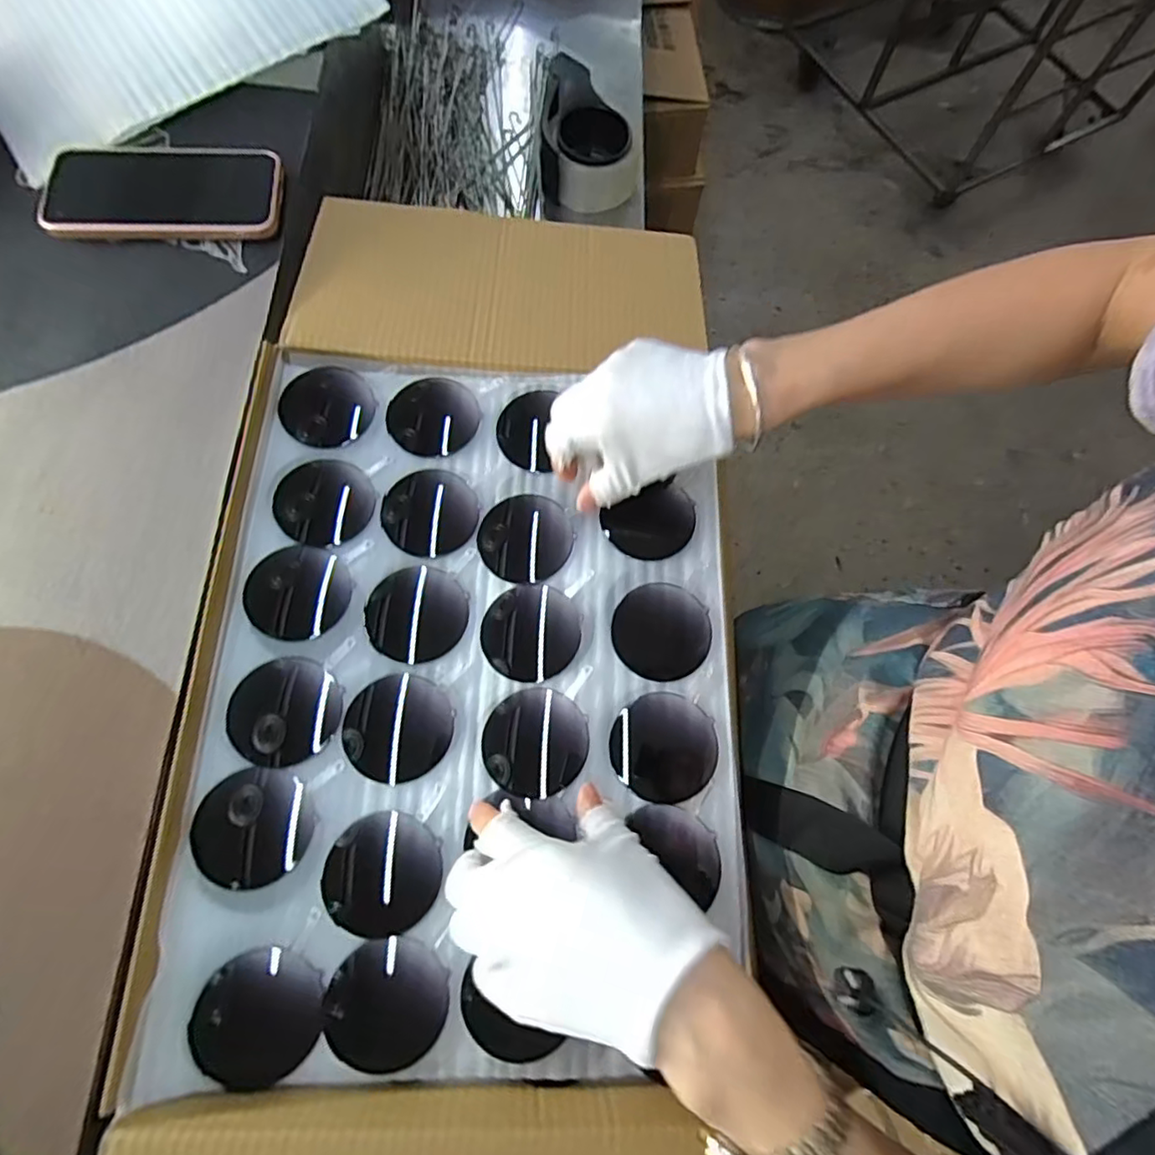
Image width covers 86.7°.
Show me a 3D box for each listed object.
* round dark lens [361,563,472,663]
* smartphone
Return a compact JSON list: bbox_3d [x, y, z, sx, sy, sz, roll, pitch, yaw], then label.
[{"bbox_3d":[-0.105,0.023,0.400,0.064,0.008,0.061,1,72,-2],"label":"round dark lens"},{"bbox_3d":[-0.307,-0.293,0.460,0.163,0.011,0.087,-2,69,-6],"label":"smartphone"}]

